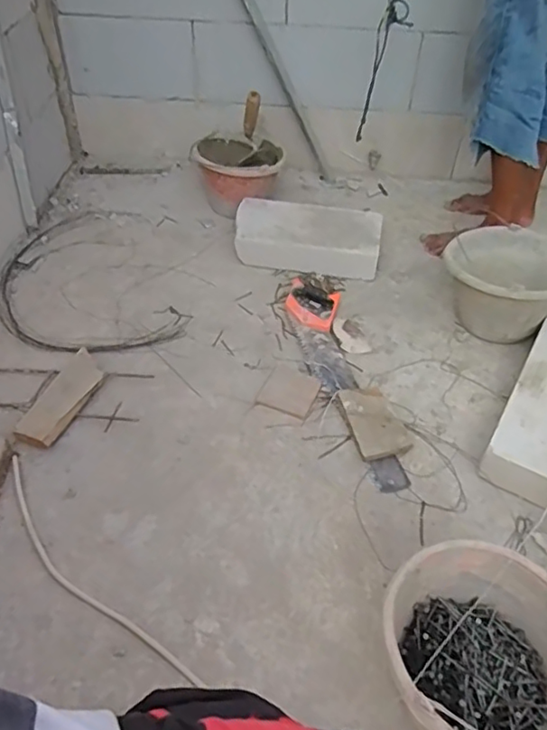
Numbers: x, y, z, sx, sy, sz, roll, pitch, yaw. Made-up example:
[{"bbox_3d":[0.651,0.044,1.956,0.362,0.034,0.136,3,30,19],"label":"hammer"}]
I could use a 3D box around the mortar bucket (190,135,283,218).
[{"bbox_3d":[-0.093,-0.495,1.530,0.225,0.156,0.242,3,45,-3],"label":"mortar bucket"}]

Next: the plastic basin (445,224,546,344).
[{"bbox_3d":[0.482,-0.171,1.221,0.238,0.178,0.238,1,46,-1],"label":"plastic basin"}]

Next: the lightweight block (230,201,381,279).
[{"bbox_3d":[0.083,-0.312,1.399,0.339,0.080,0.198,6,46,4],"label":"lightweight block"}]

